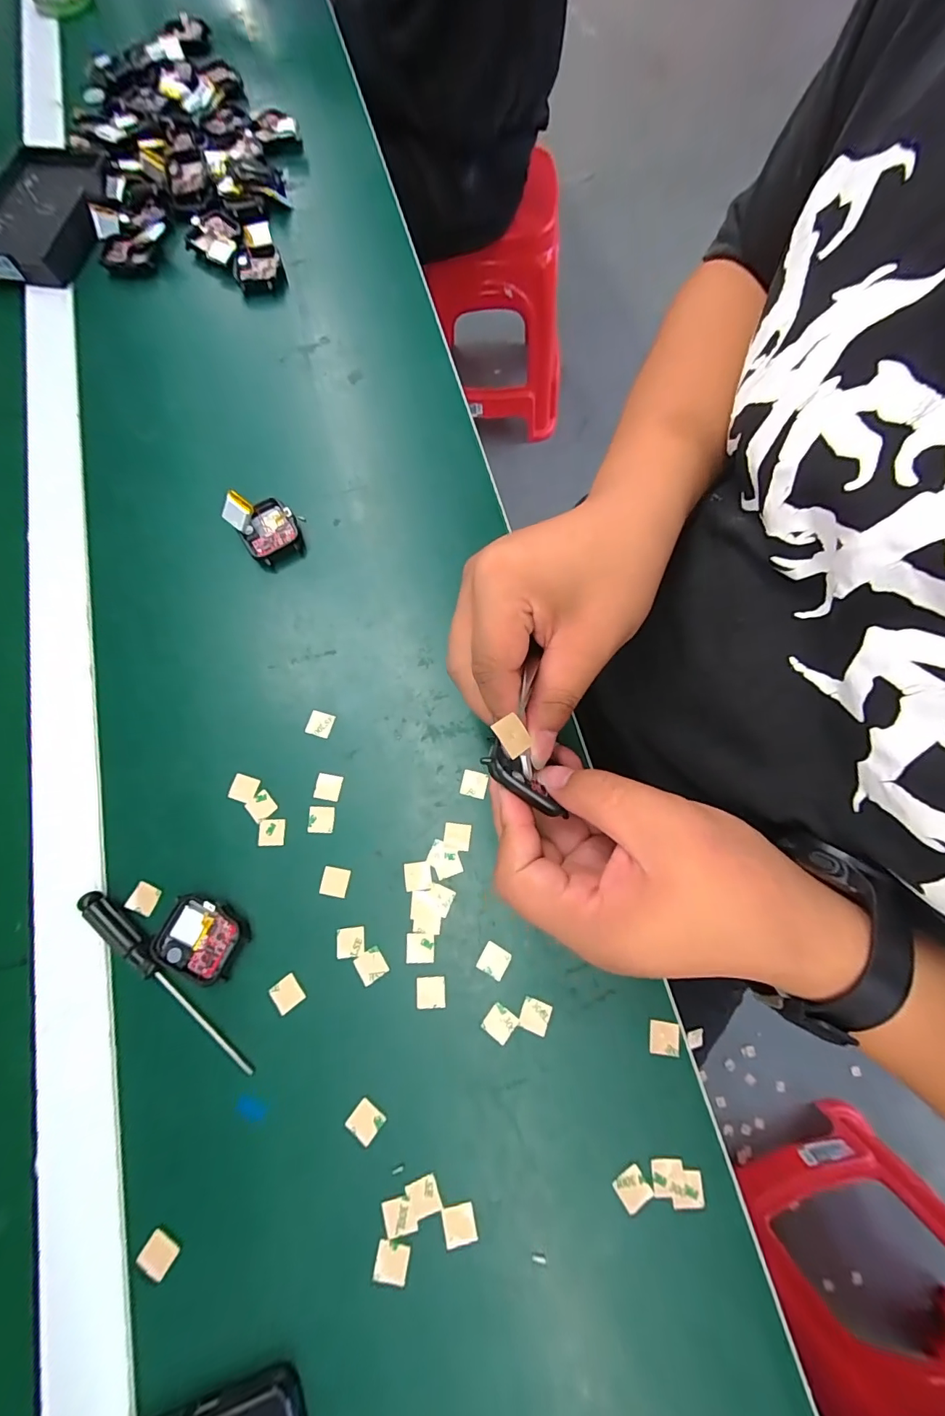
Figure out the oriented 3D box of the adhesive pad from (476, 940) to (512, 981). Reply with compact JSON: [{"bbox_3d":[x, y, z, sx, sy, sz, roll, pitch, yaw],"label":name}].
[{"bbox_3d":[0.012,0.141,0.260,0.016,0.004,0.015,29,76,8],"label":"adhesive pad"}]

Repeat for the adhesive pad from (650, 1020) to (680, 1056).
[{"bbox_3d":[0.103,0.176,0.249,0.016,0.004,0.017,3,85,-2],"label":"adhesive pad"}]

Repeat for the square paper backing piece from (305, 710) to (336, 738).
[{"bbox_3d":[-0.098,0.010,0.298,0.015,0.004,0.016,14,75,4],"label":"square paper backing piece"}]

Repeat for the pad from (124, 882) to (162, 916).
[{"bbox_3d":[-0.192,0.111,0.271,0.015,0.004,0.015,21,75,6],"label":"pad"}]

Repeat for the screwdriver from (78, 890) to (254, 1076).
[{"bbox_3d":[-0.168,0.149,0.253,0.132,0.013,0.010,42,78,11],"label":"screwdriver"}]

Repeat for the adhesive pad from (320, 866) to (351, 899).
[{"bbox_3d":[-0.081,0.101,0.272,0.016,0.004,0.016,9,74,2],"label":"adhesive pad"}]

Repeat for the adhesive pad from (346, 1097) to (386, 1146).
[{"bbox_3d":[-0.055,0.214,0.240,0.016,0.004,0.015,36,77,9],"label":"adhesive pad"}]

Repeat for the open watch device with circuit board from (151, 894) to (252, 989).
[{"bbox_3d":[-0.152,0.130,0.260,0.045,0.011,0.039,25,76,7],"label":"open watch device with circuit board"}]

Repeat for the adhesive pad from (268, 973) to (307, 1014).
[{"bbox_3d":[-0.103,0.158,0.256,0.015,0.004,0.016,-36,77,-10],"label":"adhesive pad"}]

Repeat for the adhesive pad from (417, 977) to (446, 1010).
[{"bbox_3d":[-0.023,0.156,0.255,0.015,0.004,0.015,-4,74,-1],"label":"adhesive pad"}]

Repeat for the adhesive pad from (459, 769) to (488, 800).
[{"bbox_3d":[0.001,0.047,0.287,0.016,0.004,0.016,13,74,4],"label":"adhesive pad"}]

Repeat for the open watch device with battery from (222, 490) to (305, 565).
[{"bbox_3d":[-0.146,-0.126,0.325,0.041,0.030,0.046,-25,76,-7],"label":"open watch device with battery"}]

